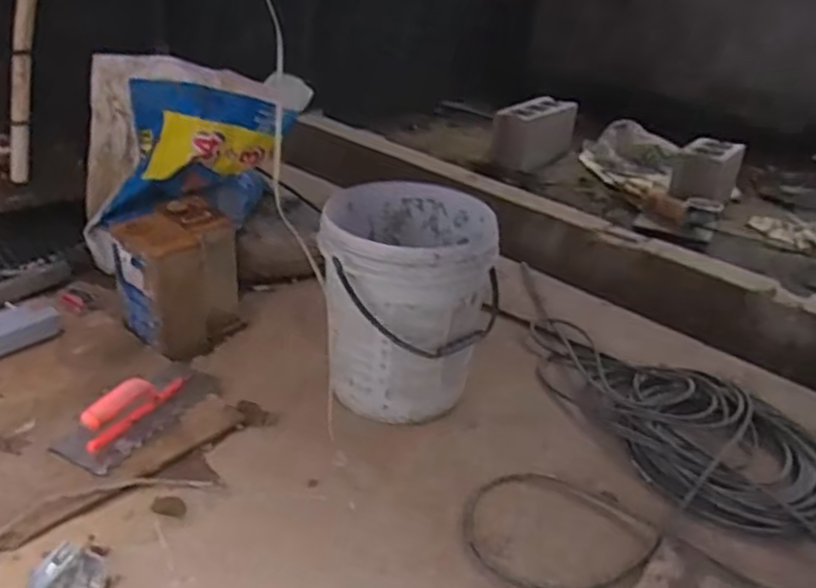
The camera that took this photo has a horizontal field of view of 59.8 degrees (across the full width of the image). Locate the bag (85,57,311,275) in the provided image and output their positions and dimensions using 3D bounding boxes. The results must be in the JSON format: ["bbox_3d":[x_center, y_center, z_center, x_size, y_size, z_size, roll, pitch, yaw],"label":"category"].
[{"bbox_3d":[-0.474,-0.264,1.563,0.443,0.470,0.133,7,28,-14],"label":"bag"}]

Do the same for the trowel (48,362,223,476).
[{"bbox_3d":[-0.442,0.171,1.178,0.116,0.079,0.277,20,34,25],"label":"trowel"}]

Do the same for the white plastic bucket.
[{"bbox_3d":[0.002,0.012,1.277,0.297,0.325,0.288,4,30,0],"label":"white plastic bucket"}]

